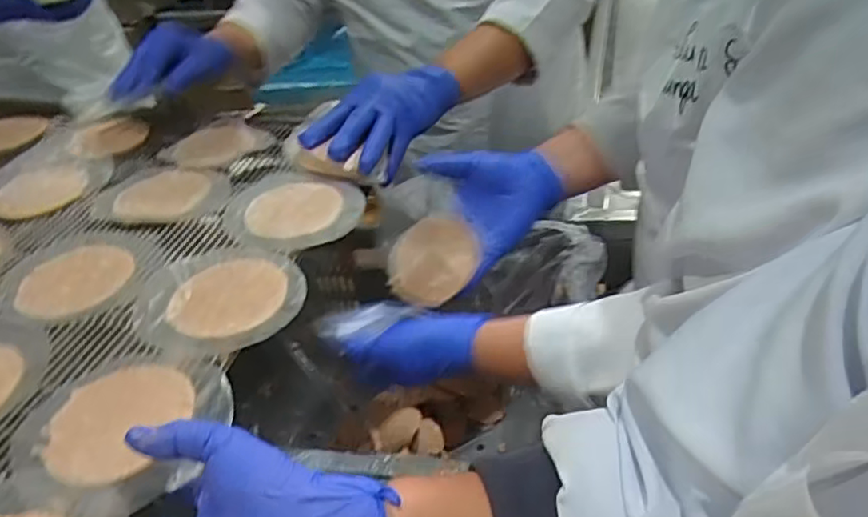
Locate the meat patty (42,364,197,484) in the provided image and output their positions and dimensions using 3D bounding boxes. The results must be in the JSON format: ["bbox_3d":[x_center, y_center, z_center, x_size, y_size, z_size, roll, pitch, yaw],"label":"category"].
[{"bbox_3d":[-0.193,0.097,0.389,0.076,0.006,0.084,10,41,18],"label":"meat patty"}]

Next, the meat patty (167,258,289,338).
[{"bbox_3d":[-0.152,0.027,0.474,0.081,0.004,0.082,-3,39,3],"label":"meat patty"}]

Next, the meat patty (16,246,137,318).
[{"bbox_3d":[-0.284,0.017,0.507,0.074,0.005,0.086,25,48,33],"label":"meat patty"}]

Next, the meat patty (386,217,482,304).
[{"bbox_3d":[-0.005,0.003,0.606,0.080,0.014,0.080,5,80,15],"label":"meat patty"}]

